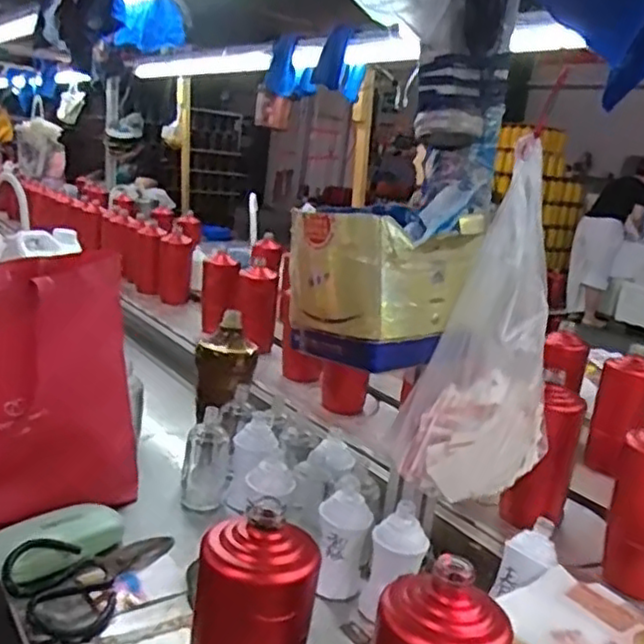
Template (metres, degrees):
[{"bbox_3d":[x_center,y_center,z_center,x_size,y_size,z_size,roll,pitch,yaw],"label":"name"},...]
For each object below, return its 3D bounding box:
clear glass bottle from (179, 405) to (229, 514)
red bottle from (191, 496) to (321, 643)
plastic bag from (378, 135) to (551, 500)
[{"bbox_3d":[-0.146,0.174,0.862,0.053,0.124,0.044,4,14,-10],"label":"clear glass bottle"},{"bbox_3d":[-0.052,0.231,0.498,0.065,0.183,0.082,17,17,38],"label":"red bottle"},{"bbox_3d":[0.161,0.005,0.661,0.181,0.344,0.090,2,14,-17],"label":"plastic bag"}]

